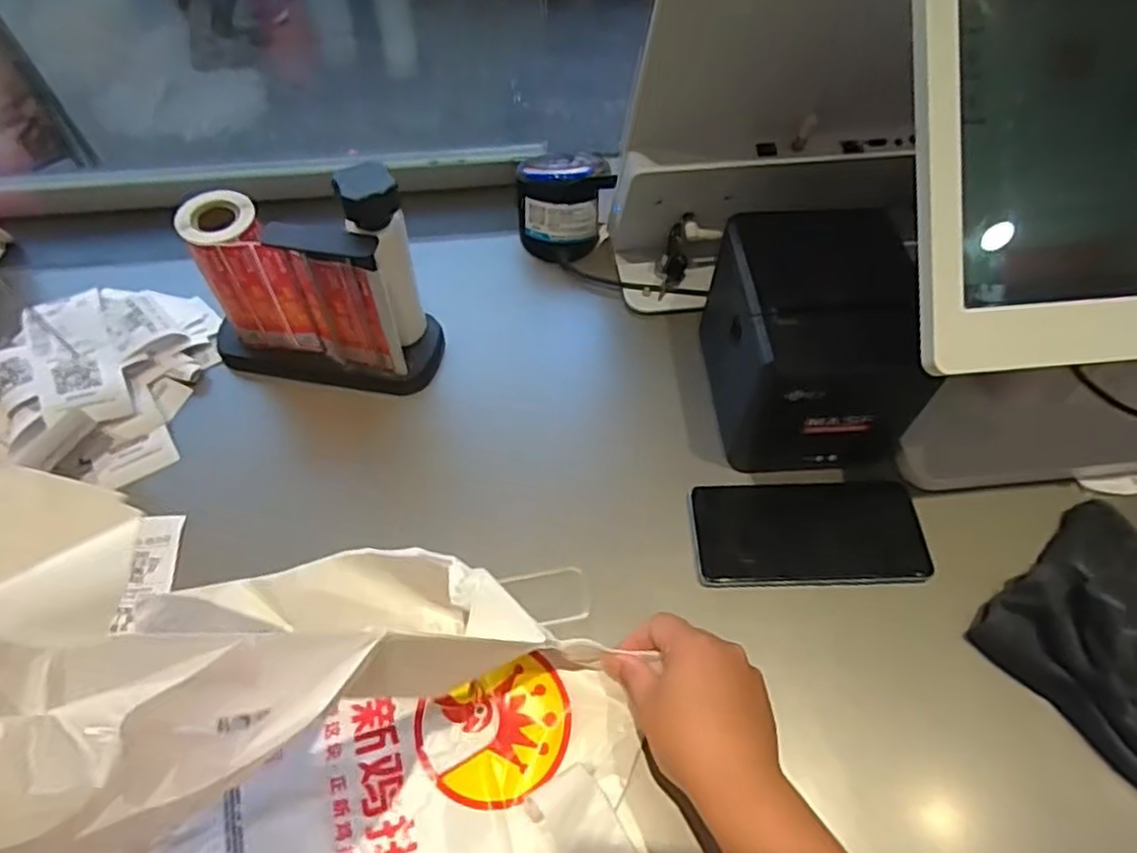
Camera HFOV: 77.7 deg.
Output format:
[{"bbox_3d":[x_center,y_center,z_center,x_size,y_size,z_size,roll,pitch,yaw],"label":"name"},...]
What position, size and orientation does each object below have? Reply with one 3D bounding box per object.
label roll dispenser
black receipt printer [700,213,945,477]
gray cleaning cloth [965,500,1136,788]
[{"bbox_3d":[-0.197,-0.106,0.526,0.179,0.174,0.060,7,58,3],"label":"label roll dispenser"},{"bbox_3d":[0.178,-0.064,0.527,0.125,0.128,0.156,-1,58,-2],"label":"black receipt printer"},{"bbox_3d":[0.378,0.137,0.456,0.161,0.030,0.156,-34,64,-20],"label":"gray cleaning cloth"}]

